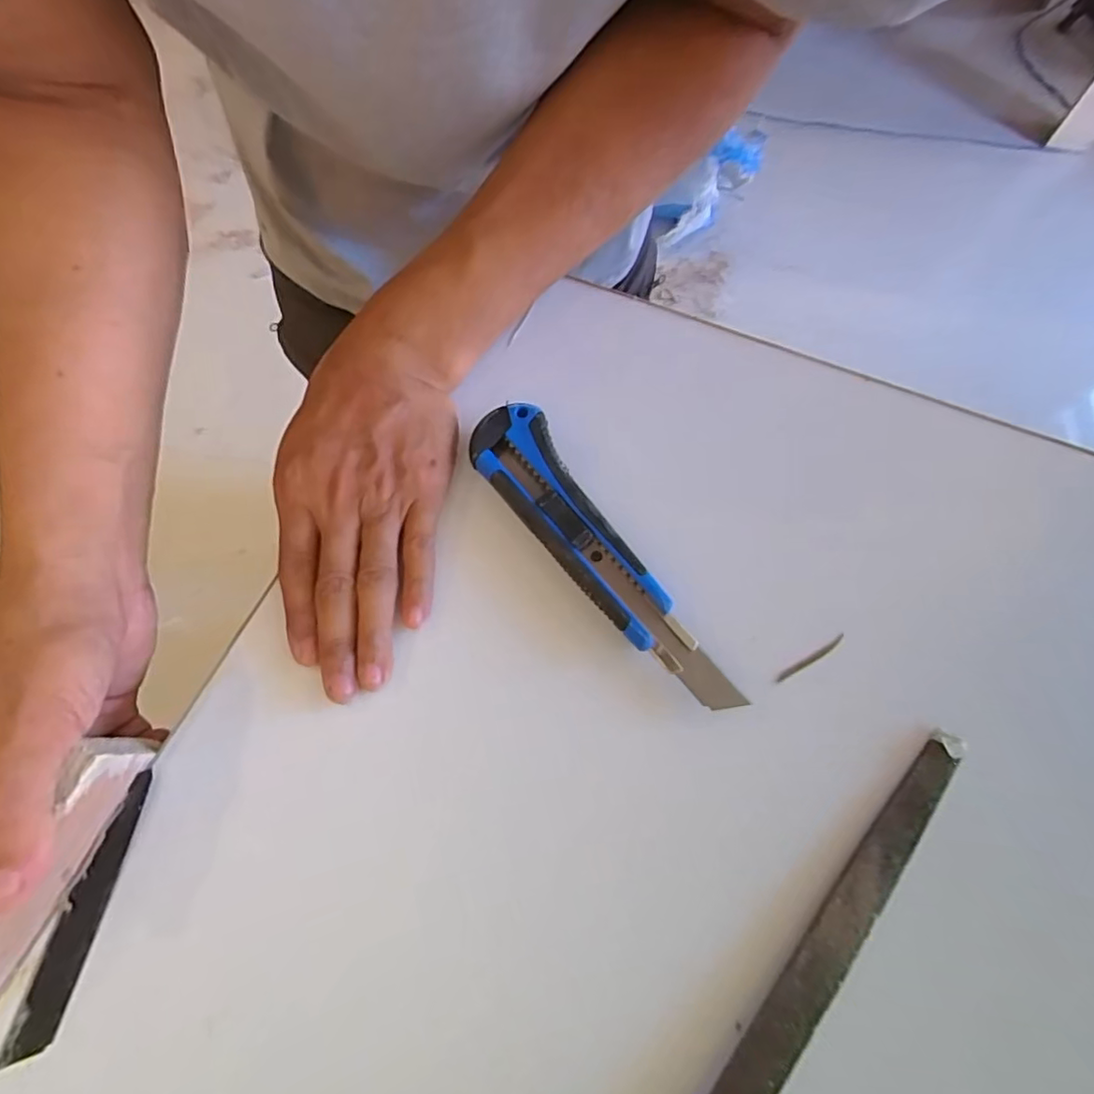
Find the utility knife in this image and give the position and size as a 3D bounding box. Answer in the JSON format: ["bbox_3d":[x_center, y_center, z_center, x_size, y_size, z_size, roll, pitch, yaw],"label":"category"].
[{"bbox_3d":[0.025,0.001,0.266,0.036,0.016,0.170,-36,72,-14],"label":"utility knife"}]

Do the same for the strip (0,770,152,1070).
[{"bbox_3d":[-0.180,0.140,0.223,0.017,0.006,0.098,11,67,4],"label":"strip"}]

